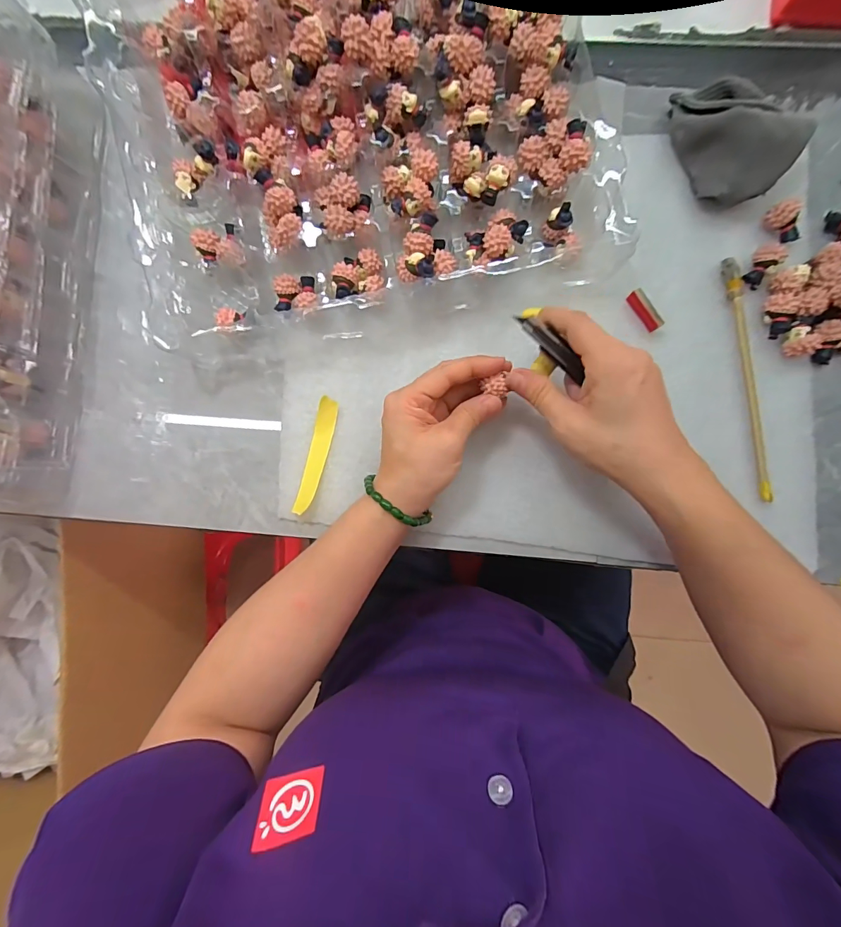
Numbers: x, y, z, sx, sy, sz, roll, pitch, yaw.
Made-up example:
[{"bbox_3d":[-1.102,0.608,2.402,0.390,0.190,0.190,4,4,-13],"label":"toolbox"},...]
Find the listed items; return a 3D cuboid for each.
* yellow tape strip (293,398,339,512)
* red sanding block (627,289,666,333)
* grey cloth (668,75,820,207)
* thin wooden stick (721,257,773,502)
[{"bbox_3d":[-0.081,-0.006,0.325,0.015,0.012,0.090,14,88,3],"label":"yellow tape strip"},{"bbox_3d":[0.173,-0.118,0.320,0.008,0.015,0.034,-36,87,1],"label":"red sanding block"},{"bbox_3d":[0.230,-0.247,0.307,0.083,0.041,0.100,-44,87,0],"label":"grey cloth"},{"bbox_3d":[0.248,-0.064,0.312,0.012,0.009,0.182,-8,87,2],"label":"thin wooden stick"}]

